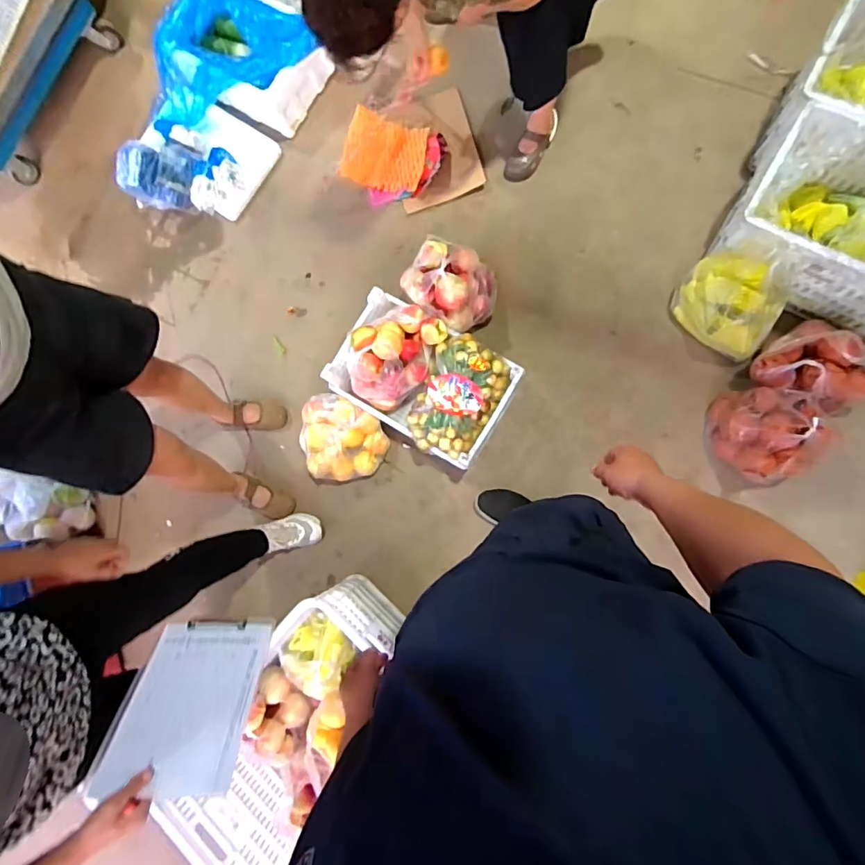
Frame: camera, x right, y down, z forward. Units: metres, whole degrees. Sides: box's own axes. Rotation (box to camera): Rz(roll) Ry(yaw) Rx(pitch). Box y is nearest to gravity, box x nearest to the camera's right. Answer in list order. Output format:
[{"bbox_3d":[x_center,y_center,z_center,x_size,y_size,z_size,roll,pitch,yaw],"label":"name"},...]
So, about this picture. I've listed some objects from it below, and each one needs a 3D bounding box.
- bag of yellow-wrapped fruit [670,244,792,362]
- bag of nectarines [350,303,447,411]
[{"bbox_3d":[0.789,-0.345,1.278,0.188,0.195,0.279,-34,81,4],"label":"bag of yellow-wrapped fruit"},{"bbox_3d":[-0.108,-0.224,1.387,0.309,0.147,0.218,-39,81,3],"label":"bag of nectarines"}]

